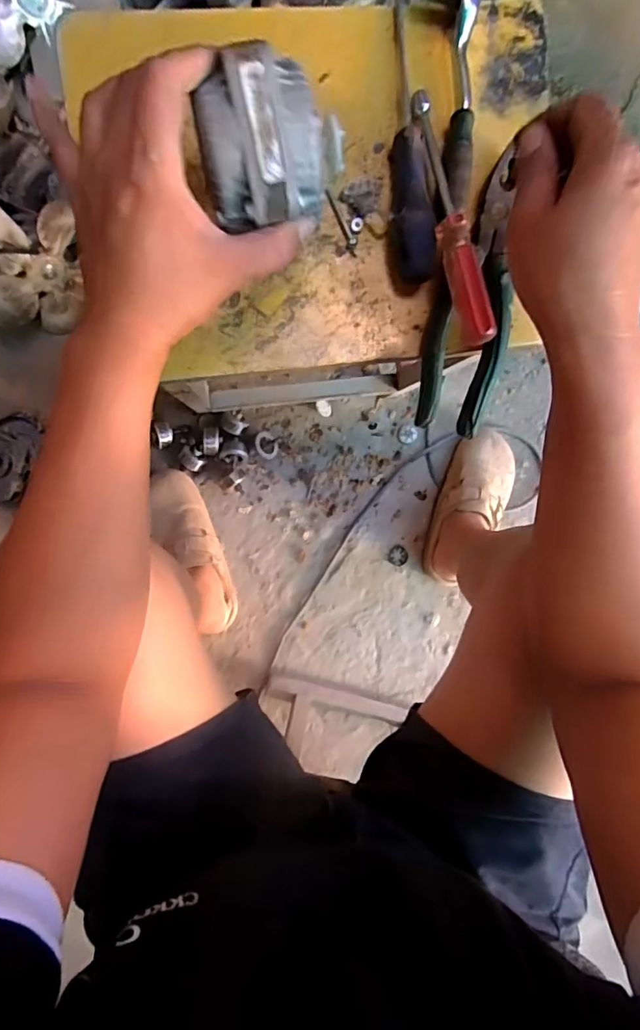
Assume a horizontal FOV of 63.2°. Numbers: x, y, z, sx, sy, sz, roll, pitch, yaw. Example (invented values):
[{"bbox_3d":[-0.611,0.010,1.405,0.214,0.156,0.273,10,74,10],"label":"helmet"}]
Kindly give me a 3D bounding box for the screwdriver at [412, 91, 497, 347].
[{"bbox_3d":[0.089,-0.203,0.354,0.020,0.021,0.174,-11,84,-4],"label":"screwdriver"}]

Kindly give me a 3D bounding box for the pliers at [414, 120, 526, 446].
[{"bbox_3d":[0.110,-0.156,0.372,0.053,0.015,0.192,10,95,-5],"label":"pliers"}]

